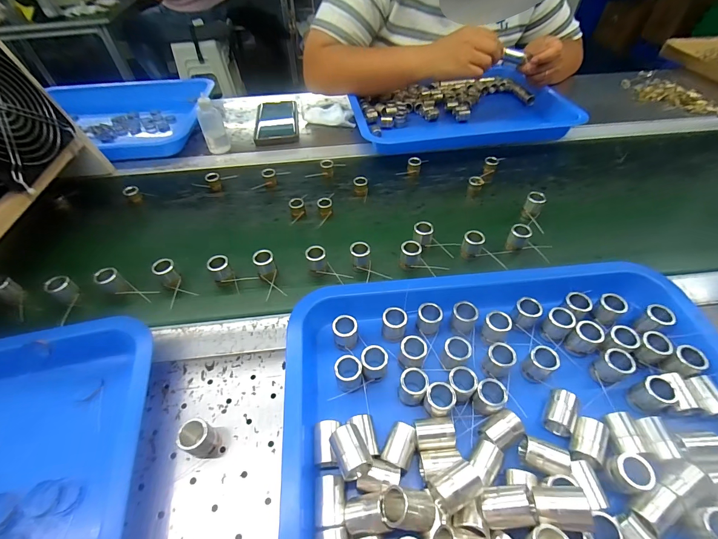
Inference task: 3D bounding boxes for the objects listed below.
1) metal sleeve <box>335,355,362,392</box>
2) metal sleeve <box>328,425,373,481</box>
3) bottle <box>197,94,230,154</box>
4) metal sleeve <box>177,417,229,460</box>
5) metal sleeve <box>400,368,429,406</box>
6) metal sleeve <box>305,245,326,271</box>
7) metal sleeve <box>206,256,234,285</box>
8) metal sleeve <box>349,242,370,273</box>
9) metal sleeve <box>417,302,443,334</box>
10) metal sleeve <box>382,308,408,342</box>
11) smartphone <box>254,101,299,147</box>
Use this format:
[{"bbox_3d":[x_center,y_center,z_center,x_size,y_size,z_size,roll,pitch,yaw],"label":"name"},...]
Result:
[{"bbox_3d":[-0.009,0.090,0.296,0.022,0.029,0.021,-1,49,1],"label":"metal sleeve"},{"bbox_3d":[-0.006,0.134,0.249,0.022,0.023,0.033,-19,52,-15],"label":"metal sleeve"},{"bbox_3d":[-0.239,-0.234,0.559,0.035,0.087,0.044,-16,51,-12],"label":"bottle"},{"bbox_3d":[-0.122,0.134,0.269,0.025,0.032,0.026,19,52,17],"label":"metal sleeve"},{"bbox_3d":[0.046,0.100,0.290,0.021,0.033,0.021,-1,49,1],"label":"metal sleeve"},{"bbox_3d":[-0.049,-0.010,0.399,0.022,0.029,0.021,-1,49,1],"label":"metal sleeve"},{"bbox_3d":[-0.157,0.002,0.388,0.021,0.029,0.022,-24,53,-19],"label":"metal sleeve"},{"bbox_3d":[0.002,-0.013,0.403,0.022,0.033,0.025,-1,49,1],"label":"metal sleeve"},{"bbox_3d":[0.068,0.047,0.328,0.021,0.024,0.020,-1,49,1],"label":"metal sleeve"},{"bbox_3d":[0.034,0.051,0.325,0.022,0.023,0.019,9,50,8],"label":"metal sleeve"},{"bbox_3d":[-0.156,-0.284,0.651,0.077,0.008,0.161,-6,50,-4],"label":"smartphone"}]

